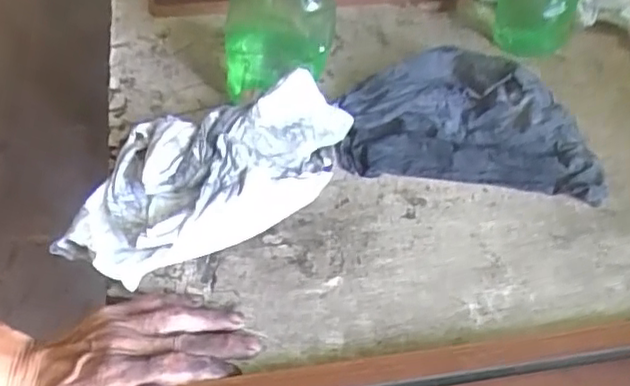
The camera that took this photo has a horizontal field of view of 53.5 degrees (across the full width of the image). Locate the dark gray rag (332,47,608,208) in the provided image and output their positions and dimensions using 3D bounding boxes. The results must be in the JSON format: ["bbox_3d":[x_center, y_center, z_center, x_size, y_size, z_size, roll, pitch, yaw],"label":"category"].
[{"bbox_3d":[0.148,-0.078,0.615,0.247,0.057,0.156,6,50,2],"label":"dark gray rag"}]

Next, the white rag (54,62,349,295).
[{"bbox_3d":[-0.089,-0.026,0.535,0.264,0.062,0.133,-25,55,-22],"label":"white rag"}]

